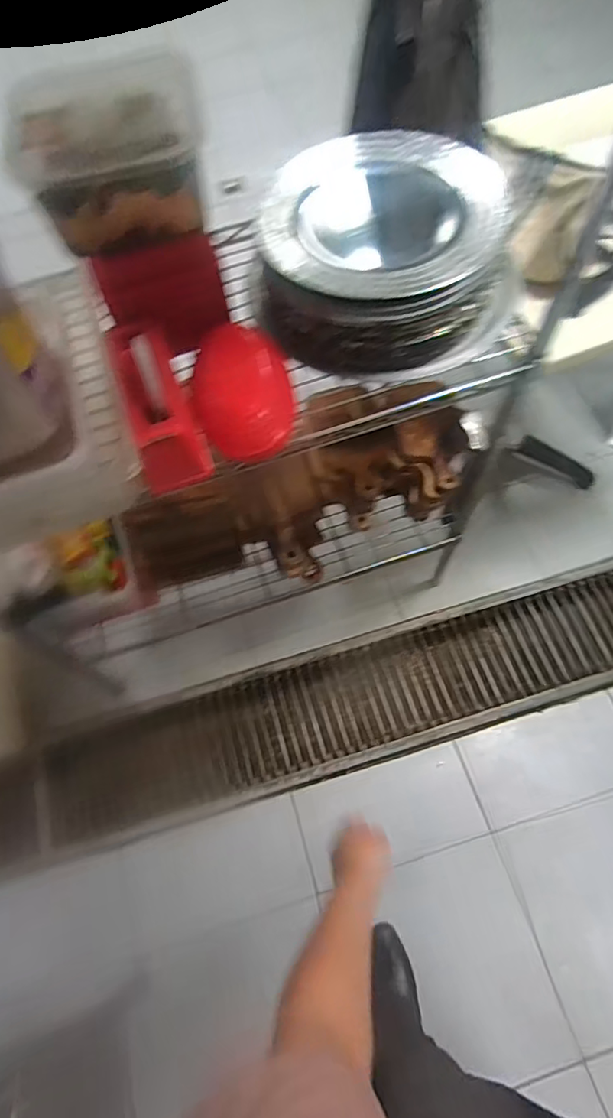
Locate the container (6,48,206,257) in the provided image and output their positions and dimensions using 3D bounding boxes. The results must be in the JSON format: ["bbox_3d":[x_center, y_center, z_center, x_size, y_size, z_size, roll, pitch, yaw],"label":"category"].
[{"bbox_3d":[-0.219,-0.470,0.642,0.183,0.112,0.165,-16,65,-4],"label":"container"}]

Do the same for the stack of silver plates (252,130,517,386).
[{"bbox_3d":[0.108,-0.419,0.746,0.344,0.135,0.309,-14,65,-3],"label":"stack of silver plates"}]

